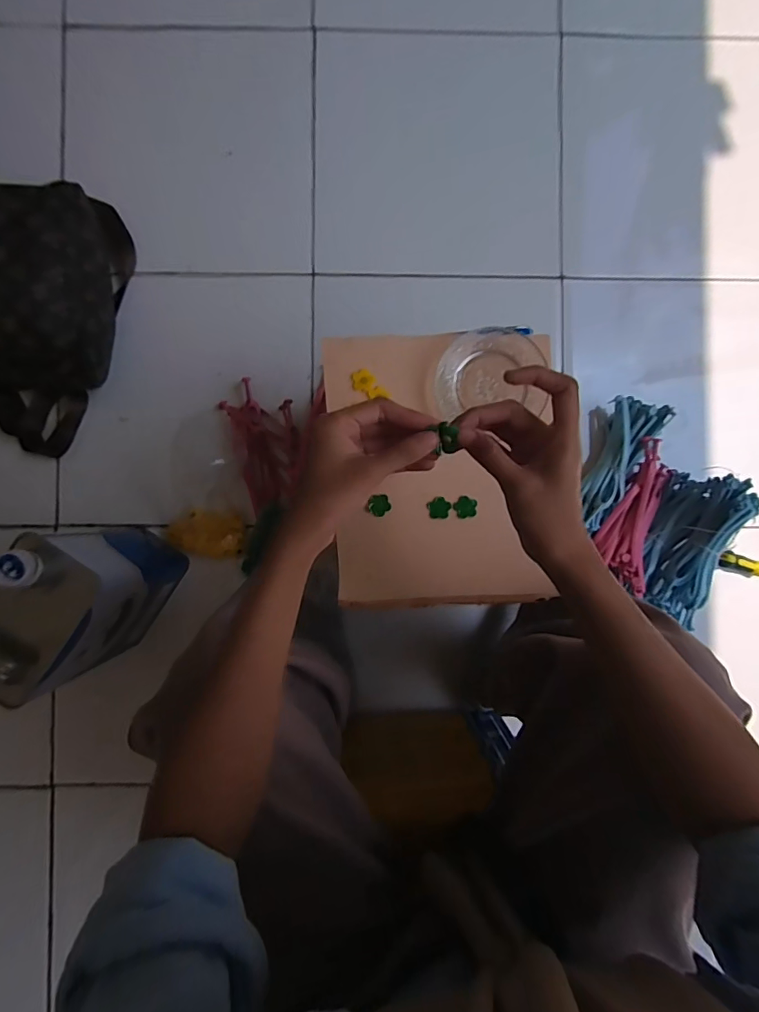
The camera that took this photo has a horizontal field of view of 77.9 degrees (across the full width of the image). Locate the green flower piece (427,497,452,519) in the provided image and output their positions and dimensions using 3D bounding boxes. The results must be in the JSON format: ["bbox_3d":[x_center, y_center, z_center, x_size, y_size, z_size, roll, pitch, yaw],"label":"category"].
[{"bbox_3d":[0.063,0.003,0.495,0.024,0.004,0.023,0,88,-1],"label":"green flower piece"}]

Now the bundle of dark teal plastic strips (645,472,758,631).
[{"bbox_3d":[0.432,0.055,0.662,0.031,0.109,0.203,16,97,-41],"label":"bundle of dark teal plastic strips"}]

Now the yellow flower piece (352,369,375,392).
[{"bbox_3d":[-0.017,-0.131,0.488,0.022,0.004,0.023,0,88,-1],"label":"yellow flower piece"}]

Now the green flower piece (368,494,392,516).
[{"bbox_3d":[0.000,-0.002,0.492,0.023,0.004,0.023,0,88,-1],"label":"green flower piece"}]

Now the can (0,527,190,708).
[{"bbox_3d":[-0.364,0.120,0.583,0.109,0.254,0.169,37,88,0],"label":"can"}]

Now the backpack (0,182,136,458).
[{"bbox_3d":[-0.538,-0.272,0.649,0.304,0.160,0.365,6,88,-1],"label":"backpack"}]

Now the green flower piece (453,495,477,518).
[{"bbox_3d":[0.091,0.001,0.494,0.024,0.004,0.022,-7,89,-1],"label":"green flower piece"}]

